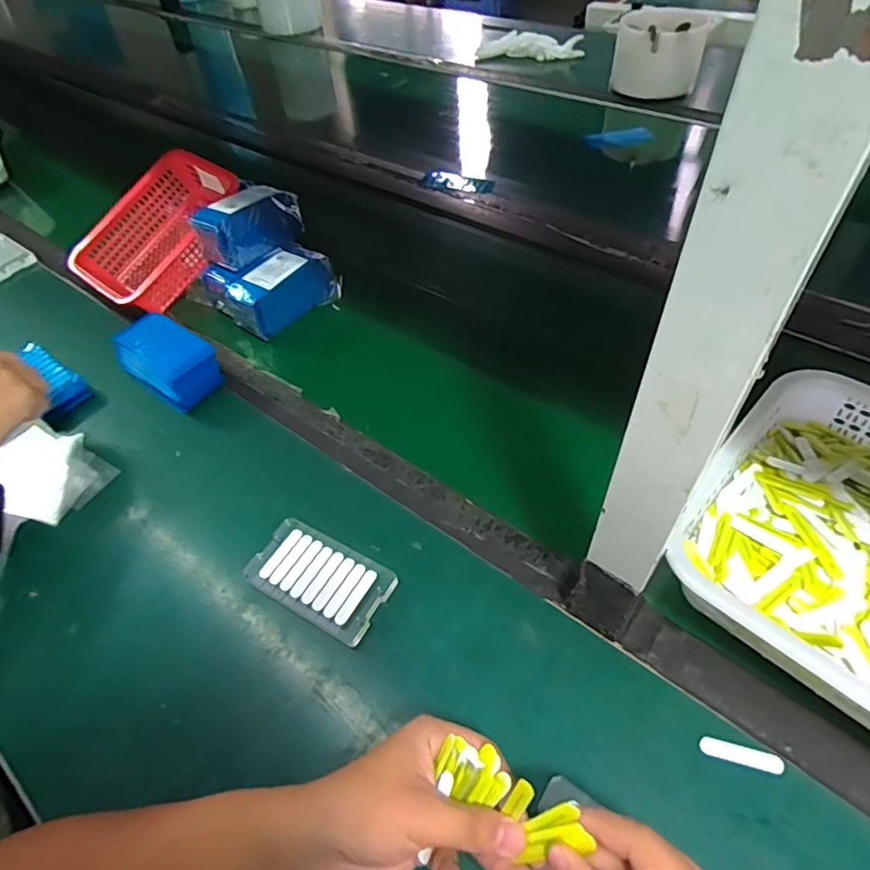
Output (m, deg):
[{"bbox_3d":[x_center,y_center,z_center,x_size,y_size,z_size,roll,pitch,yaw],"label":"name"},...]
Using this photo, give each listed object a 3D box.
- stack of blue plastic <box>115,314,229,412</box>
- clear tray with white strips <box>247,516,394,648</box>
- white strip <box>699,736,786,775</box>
[{"bbox_3d":[-0.309,-0.087,0.655,0.128,0.057,0.074,31,59,27],"label":"stack of blue plastic"},{"bbox_3d":[-0.100,0.123,0.489,0.122,0.012,0.070,23,56,22],"label":"clear tray with white strips"},{"bbox_3d":[0.209,0.217,0.384,0.051,0.004,0.013,10,52,13],"label":"white strip"}]

